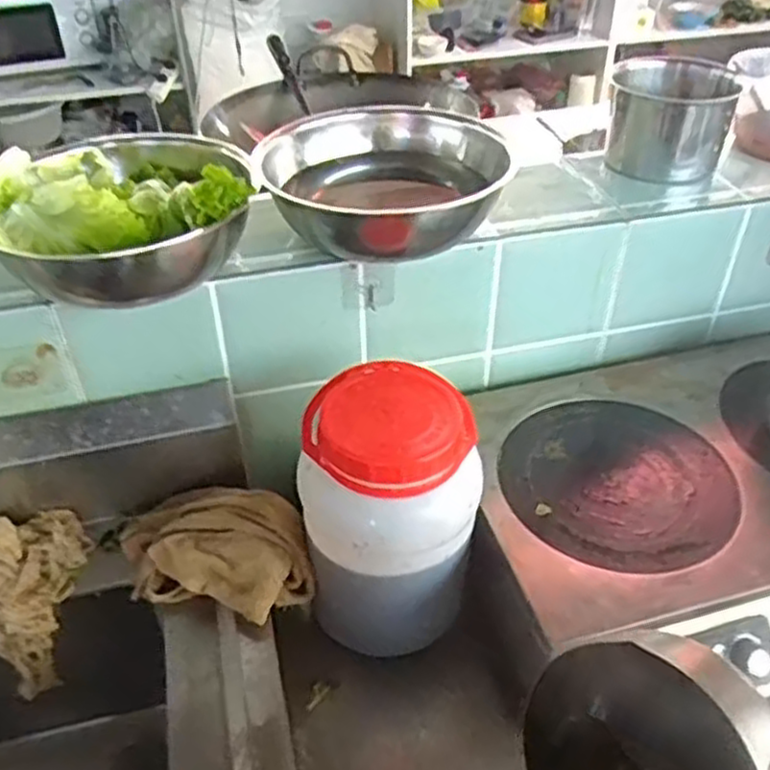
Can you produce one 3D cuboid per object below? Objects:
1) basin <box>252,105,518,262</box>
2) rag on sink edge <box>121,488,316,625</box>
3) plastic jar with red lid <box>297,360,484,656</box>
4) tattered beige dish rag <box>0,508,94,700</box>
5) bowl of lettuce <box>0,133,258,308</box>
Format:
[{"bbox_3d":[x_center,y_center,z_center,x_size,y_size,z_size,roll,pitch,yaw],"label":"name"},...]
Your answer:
[{"bbox_3d":[0.000,-0.209,0.785,0.248,0.074,0.224,-1,39,-1],"label":"basin"},{"bbox_3d":[-0.168,0.156,0.768,0.198,0.066,0.119,10,41,12],"label":"rag on sink edge"},{"bbox_3d":[0.009,0.121,0.748,0.150,0.243,0.151,0,39,0],"label":"plastic jar with red lid"},{"bbox_3d":[-0.365,0.222,0.798,0.137,0.158,0.092,-24,45,-26],"label":"tattered beige dish rag"},{"bbox_3d":[-0.250,-0.163,0.733,0.250,0.094,0.210,-12,41,-14],"label":"bowl of lettuce"}]

